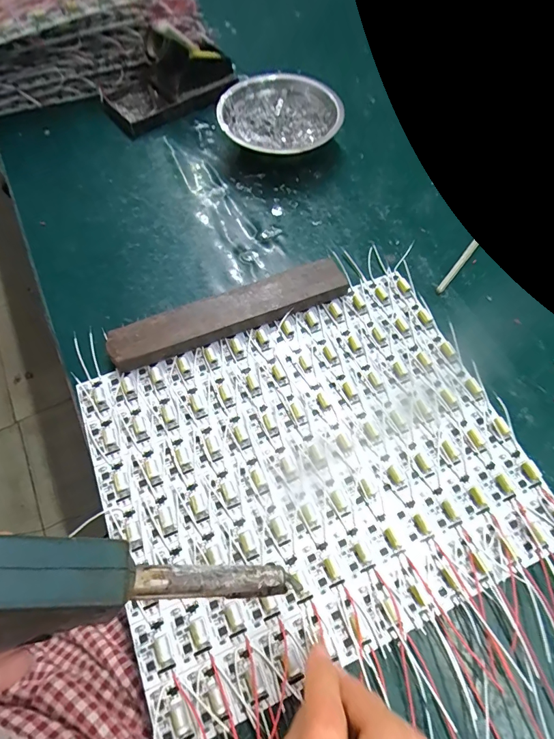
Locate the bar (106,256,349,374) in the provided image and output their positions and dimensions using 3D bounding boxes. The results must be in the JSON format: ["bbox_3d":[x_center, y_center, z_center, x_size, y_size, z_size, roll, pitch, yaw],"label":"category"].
[{"bbox_3d":[-0.038,-0.047,0.328,0.196,0.018,0.037,-20,66,-10],"label":"bar"}]

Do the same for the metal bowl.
[{"bbox_3d":[0.004,-0.253,0.412,0.118,0.041,0.117,0,64,0],"label":"metal bowl"}]

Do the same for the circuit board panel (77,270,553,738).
[{"bbox_3d":[0.024,0.064,0.284,0.283,0.008,0.233,-20,66,-10],"label":"circuit board panel"}]

